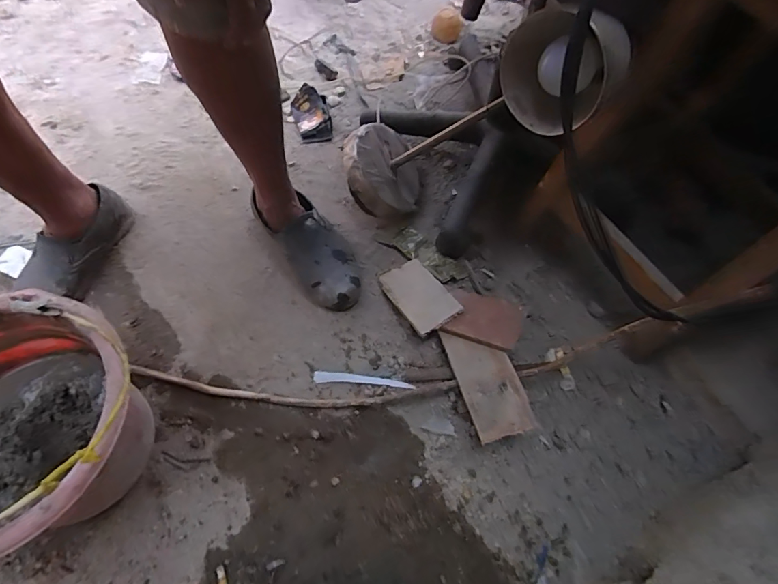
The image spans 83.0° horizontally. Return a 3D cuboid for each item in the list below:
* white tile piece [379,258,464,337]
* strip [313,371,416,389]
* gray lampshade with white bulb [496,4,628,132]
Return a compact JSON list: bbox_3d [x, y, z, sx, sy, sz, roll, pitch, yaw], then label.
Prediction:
[{"bbox_3d":[0.047,0.005,0.708,0.080,0.009,0.140,-28,52,-13],"label":"white tile piece"},{"bbox_3d":[-0.040,0.132,0.669,0.152,0.021,0.020,5,62,0],"label":"strip"},{"bbox_3d":[0.187,-0.240,0.474,0.071,0.121,0.129,-36,70,-19],"label":"gray lampshade with white bulb"}]

